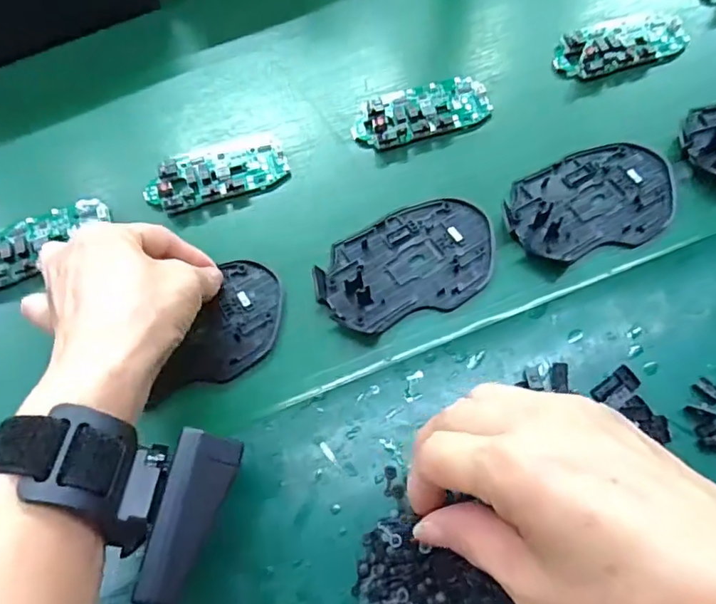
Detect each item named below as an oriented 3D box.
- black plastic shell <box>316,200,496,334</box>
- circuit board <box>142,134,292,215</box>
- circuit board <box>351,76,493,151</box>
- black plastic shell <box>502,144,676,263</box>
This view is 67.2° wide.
[{"bbox_3d":[0.031,-0.024,0.329,0.111,0.009,0.072,-28,66,-10],"label":"black plastic shell"},{"bbox_3d":[-0.097,-0.090,0.369,0.095,0.014,0.048,-21,65,-7],"label":"circuit board"},{"bbox_3d":[0.045,-0.136,0.385,0.099,0.012,0.045,-17,65,-5],"label":"circuit board"},{"bbox_3d":[0.148,-0.065,0.343,0.110,0.009,0.072,-15,65,-4],"label":"black plastic shell"}]

